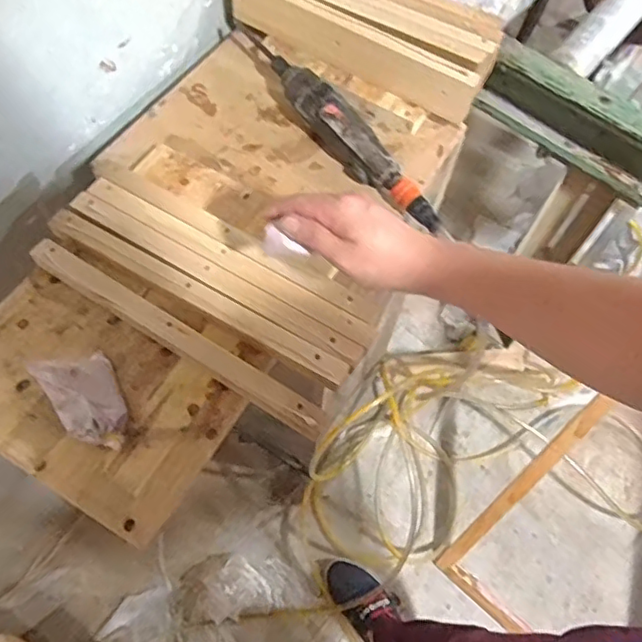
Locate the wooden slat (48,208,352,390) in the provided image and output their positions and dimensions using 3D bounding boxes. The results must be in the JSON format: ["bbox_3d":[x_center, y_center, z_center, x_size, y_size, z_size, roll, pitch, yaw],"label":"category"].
[{"bbox_3d":[-0.114,-0.024,0.522,0.307,0.015,0.024,28,66,11],"label":"wooden slat"}]

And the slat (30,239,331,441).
[{"bbox_3d":[-0.126,0.013,0.508,0.302,0.025,0.025,31,66,13],"label":"slat"}]

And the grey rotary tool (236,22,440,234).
[{"bbox_3d":[0.005,-0.222,0.635,0.047,0.057,0.348,-35,70,-17],"label":"grey rotary tool"}]

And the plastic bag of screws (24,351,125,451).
[{"bbox_3d":[-0.187,0.066,0.469,0.051,0.044,0.090,-28,68,-15],"label":"plastic bag of screws"}]

